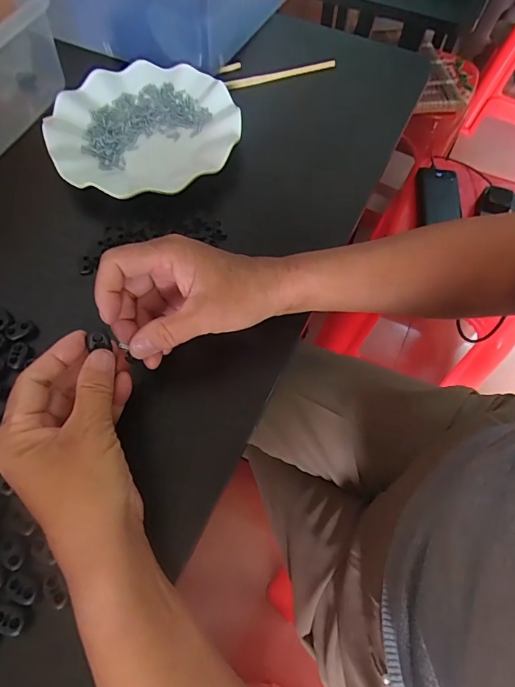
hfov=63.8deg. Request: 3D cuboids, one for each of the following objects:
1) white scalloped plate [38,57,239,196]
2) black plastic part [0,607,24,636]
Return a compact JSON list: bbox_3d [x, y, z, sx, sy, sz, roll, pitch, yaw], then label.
[{"bbox_3d":[-0.111,-0.213,0.415,0.180,0.022,0.178,1,64,-1],"label":"white scalloped plate"},{"bbox_3d":[-0.145,0.161,0.239,0.020,0.004,0.011,20,66,8],"label":"black plastic part"}]

